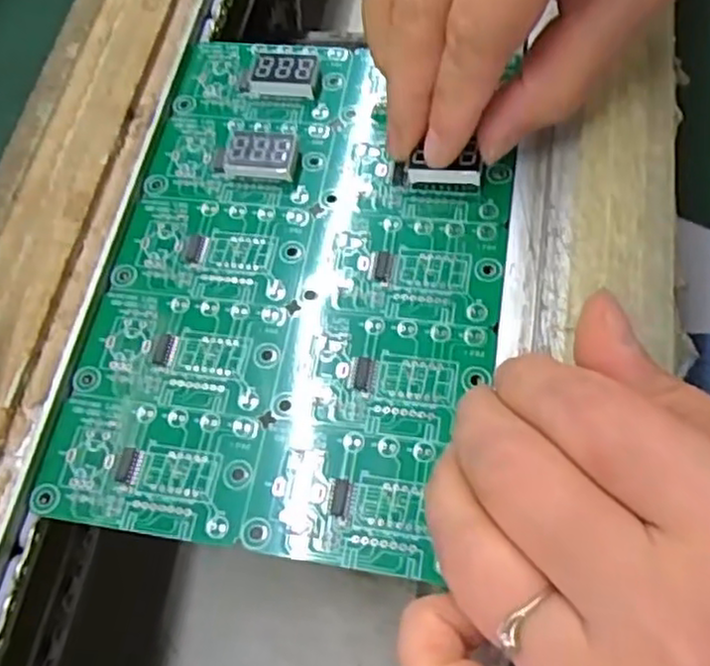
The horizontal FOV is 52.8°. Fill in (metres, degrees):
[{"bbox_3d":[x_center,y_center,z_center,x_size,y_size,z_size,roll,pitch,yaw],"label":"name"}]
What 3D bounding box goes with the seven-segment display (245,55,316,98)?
[{"bbox_3d":[-0.026,-0.093,0.260,0.025,0.008,0.014,6,65,10],"label":"seven-segment display"}]

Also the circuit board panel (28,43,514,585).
[{"bbox_3d":[-0.017,-0.022,0.228,0.123,0.009,0.176,8,66,7],"label":"circuit board panel"}]

